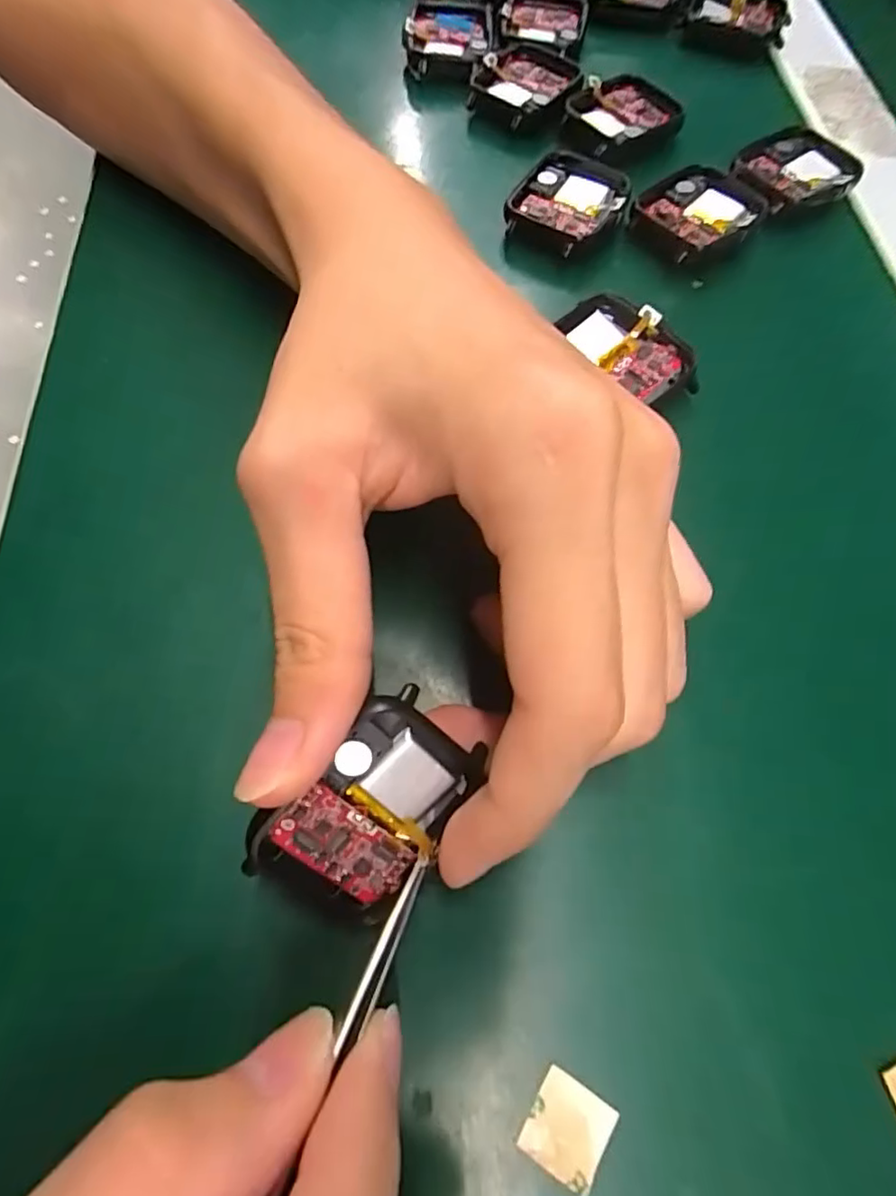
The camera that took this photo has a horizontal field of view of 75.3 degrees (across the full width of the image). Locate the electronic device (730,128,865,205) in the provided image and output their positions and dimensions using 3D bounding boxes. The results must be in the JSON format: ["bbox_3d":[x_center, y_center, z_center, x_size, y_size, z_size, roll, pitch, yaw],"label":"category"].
[{"bbox_3d":[0.137,-0.166,0.226,0.042,0.007,0.037,-39,74,-18],"label":"electronic device"}]

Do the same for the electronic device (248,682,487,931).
[{"bbox_3d":[-0.016,0.046,0.121,0.048,0.009,0.035,-46,113,-3],"label":"electronic device"}]

